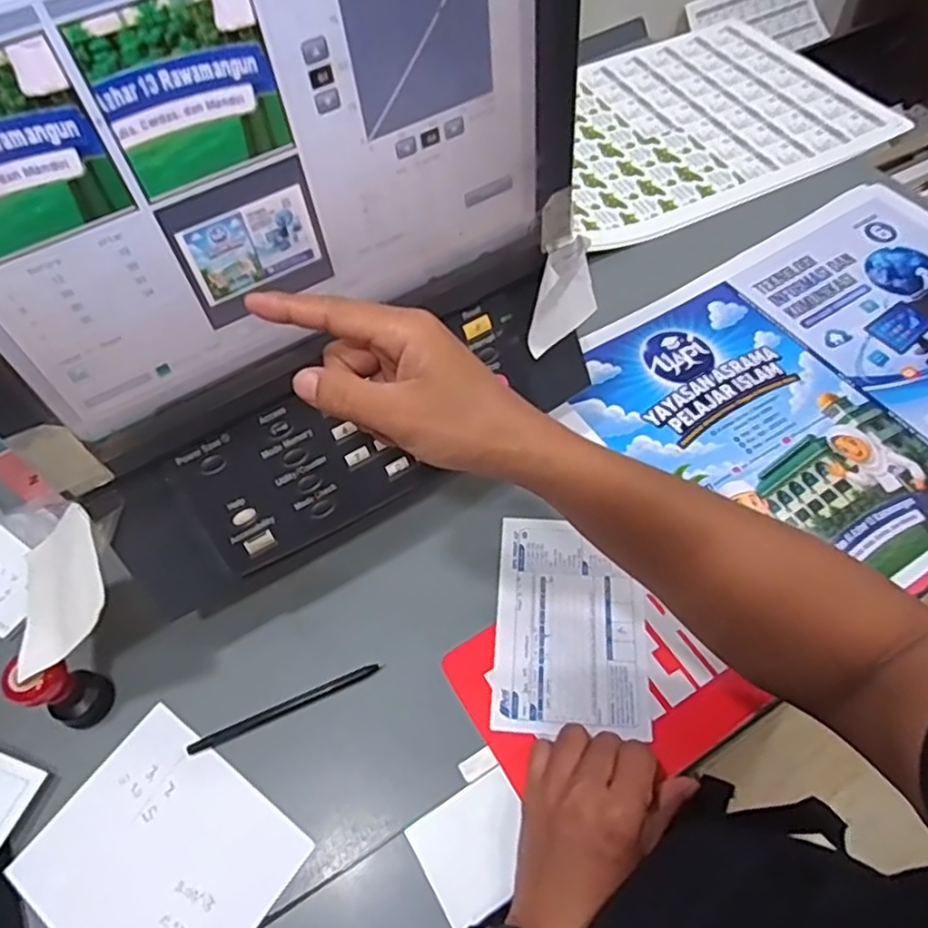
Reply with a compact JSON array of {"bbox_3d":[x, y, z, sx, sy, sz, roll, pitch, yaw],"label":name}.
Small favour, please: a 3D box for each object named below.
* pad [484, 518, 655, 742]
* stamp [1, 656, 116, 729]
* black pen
[{"bbox_3d":[0.076,0.113,0.495,0.104,0.004,0.156,2,58,5],"label":"pad"},{"bbox_3d":[-0.269,0.150,0.451,0.033,0.075,0.036,-2,58,2],"label":"stamp"},{"bbox_3d":[-0.123,0.169,0.471,0.136,0.005,0.008,-22,59,-10],"label":"black pen"}]

